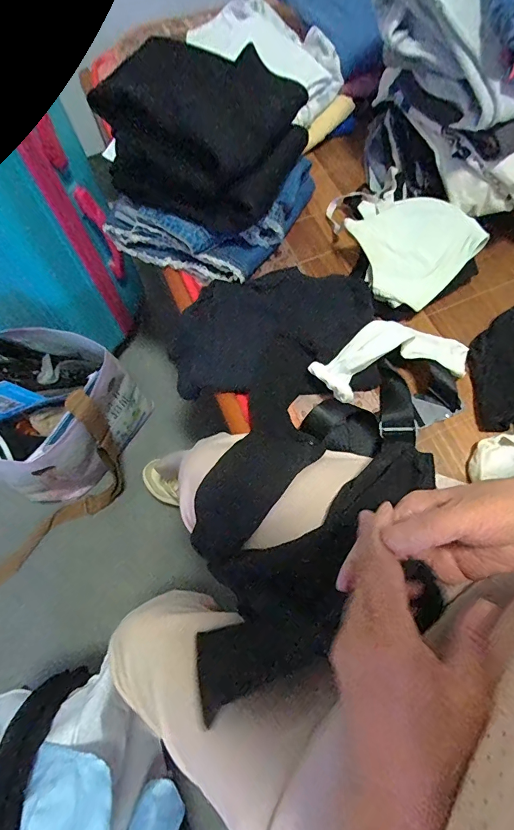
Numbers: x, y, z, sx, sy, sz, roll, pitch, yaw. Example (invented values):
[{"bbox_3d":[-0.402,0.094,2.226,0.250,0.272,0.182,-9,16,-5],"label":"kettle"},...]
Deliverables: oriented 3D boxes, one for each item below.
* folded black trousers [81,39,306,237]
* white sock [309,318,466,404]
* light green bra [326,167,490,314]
[{"bbox_3d":[-0.074,-0.383,0.563,0.238,0.134,0.188,22,71,11],"label":"folded black trousers"},{"bbox_3d":[0.174,-0.077,0.538,0.214,0.059,0.091,-14,68,-3],"label":"white sock"},{"bbox_3d":[0.193,-0.262,0.598,0.156,0.057,0.235,-31,70,-9],"label":"light green bra"}]

